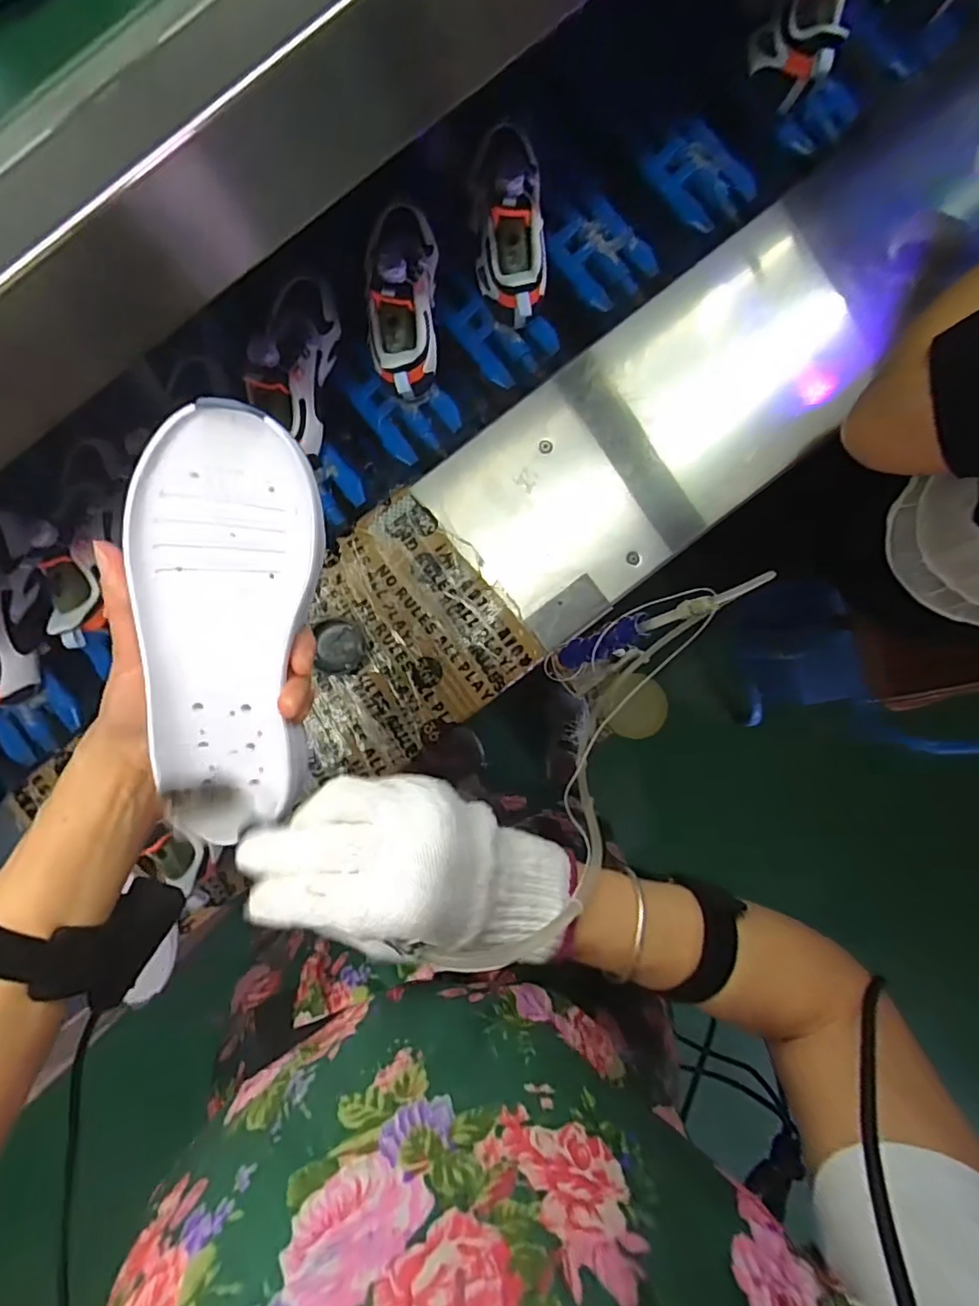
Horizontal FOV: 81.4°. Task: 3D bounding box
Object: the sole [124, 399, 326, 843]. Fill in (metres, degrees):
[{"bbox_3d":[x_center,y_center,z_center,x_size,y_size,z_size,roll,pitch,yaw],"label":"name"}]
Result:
[{"bbox_3d":[-0.134,-0.010,0.287,0.084,0.029,0.208,7,105,0],"label":"sole"}]

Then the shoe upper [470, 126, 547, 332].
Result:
[{"bbox_3d":[0.021,-0.454,0.591,0.076,0.091,0.220,-4,91,0],"label":"shoe upper"}]

